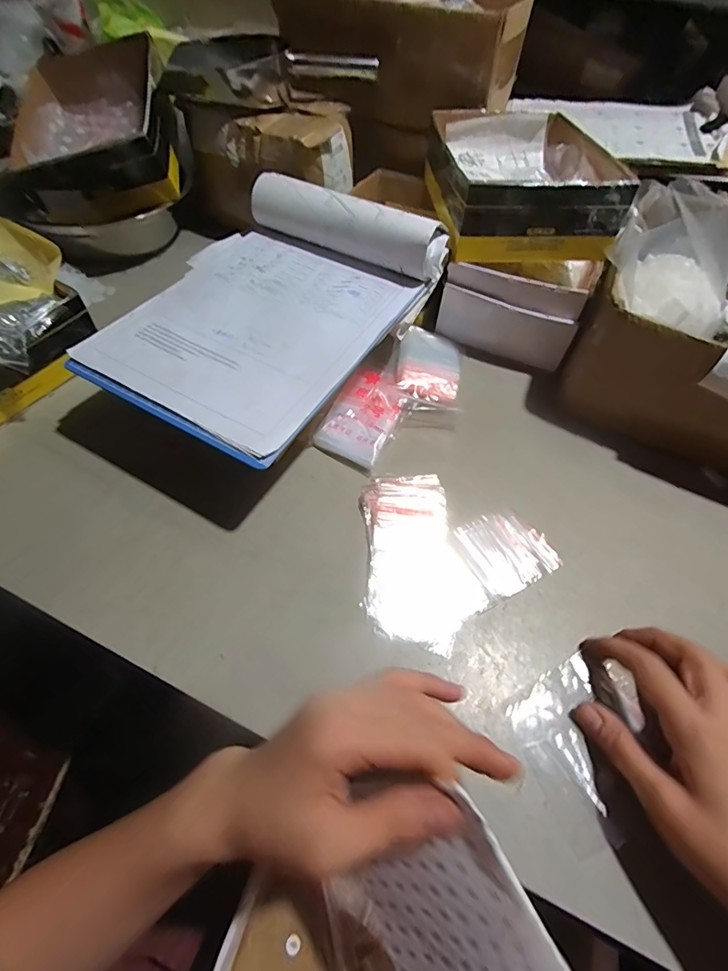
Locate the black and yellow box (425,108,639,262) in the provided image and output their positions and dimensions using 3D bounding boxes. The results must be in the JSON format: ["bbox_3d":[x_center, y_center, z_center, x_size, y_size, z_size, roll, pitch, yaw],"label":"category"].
[{"bbox_3d":[0.182,-0.364,0.509,0.180,0.077,0.252,0,57,-2],"label":"black and yellow box"}]

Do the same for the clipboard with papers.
[{"bbox_3d":[-0.094,-0.177,0.404,0.235,0.051,0.309,25,62,16],"label":"clipboard with papers"}]

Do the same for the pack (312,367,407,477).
[{"bbox_3d":[0.000,-0.070,0.443,0.068,0.021,0.113,24,57,13],"label":"pack"}]

